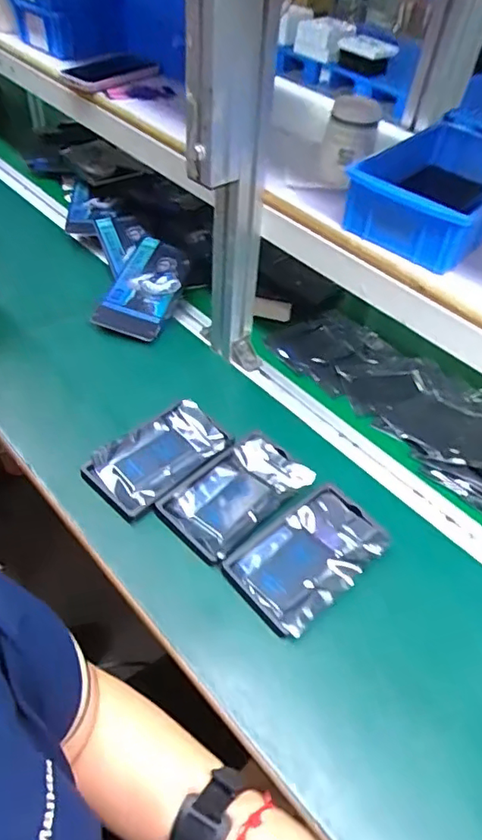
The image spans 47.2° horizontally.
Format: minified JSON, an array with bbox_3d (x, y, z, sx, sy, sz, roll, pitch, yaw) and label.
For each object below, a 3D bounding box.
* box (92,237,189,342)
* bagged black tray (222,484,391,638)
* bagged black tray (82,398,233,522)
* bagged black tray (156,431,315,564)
[{"bbox_3d":[-0.139,-0.195,0.818,0.095,0.028,0.175,18,65,12],"label":"box"},{"bbox_3d":[0.070,0.136,0.562,0.152,0.014,0.098,-31,57,-30],"label":"bagged black tray"},{"bbox_3d":[-0.094,0.038,0.635,0.098,0.017,0.155,36,53,25],"label":"bagged black tray"},{"bbox_3d":[-0.005,0.079,0.607,0.158,0.017,0.097,-34,59,-31],"label":"bagged black tray"}]

